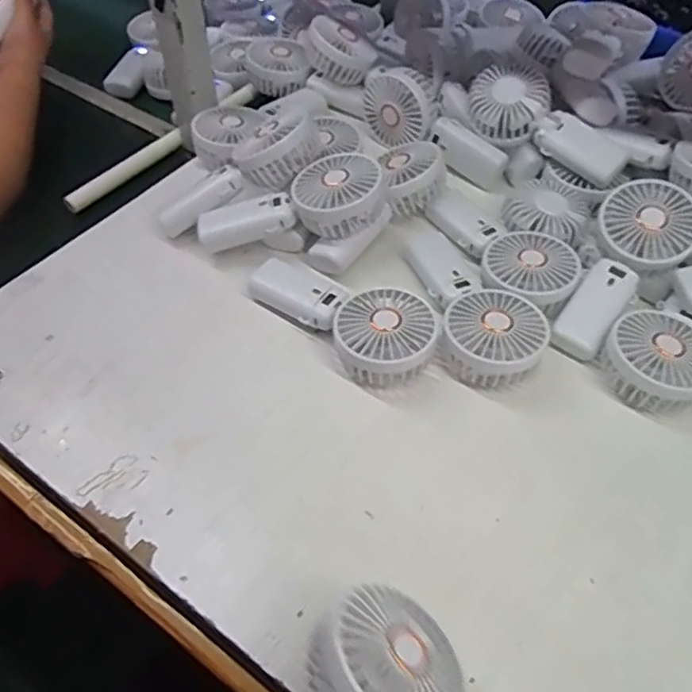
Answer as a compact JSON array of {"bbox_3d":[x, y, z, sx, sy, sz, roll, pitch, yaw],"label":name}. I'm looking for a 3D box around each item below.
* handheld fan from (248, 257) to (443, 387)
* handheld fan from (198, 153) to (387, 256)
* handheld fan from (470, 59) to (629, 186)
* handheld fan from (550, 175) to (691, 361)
[{"bbox_3d":[0.001,-0.032,0.540,0.085,0.041,0.173,-36,60,-26],"label":"handheld fan"},{"bbox_3d":[-0.053,-0.133,0.590,0.185,0.046,0.083,-13,51,10],"label":"handheld fan"},{"bbox_3d":[0.213,-0.234,0.657,0.179,0.080,0.045,40,21,11],"label":"handheld fan"},{"bbox_3d":[0.251,-0.071,0.557,0.081,0.033,0.188,32,80,22],"label":"handheld fan"}]

